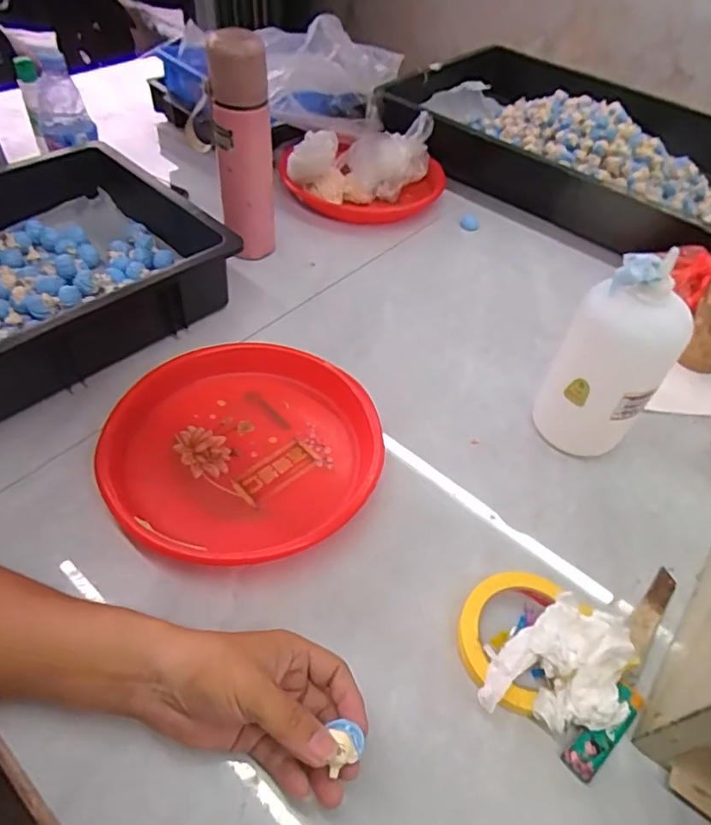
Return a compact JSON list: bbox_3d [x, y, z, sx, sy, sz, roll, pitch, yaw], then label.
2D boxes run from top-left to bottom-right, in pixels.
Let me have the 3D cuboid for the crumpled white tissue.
[{"bbox_3d":[0.151,0.186,0.419,0.103,0.046,0.092,14,50,6],"label":"crumpled white tissue"}]

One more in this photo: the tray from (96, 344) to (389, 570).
[{"bbox_3d":[-0.105,0.031,0.538,0.244,0.039,0.247,3,49,-3],"label":"tray"}]

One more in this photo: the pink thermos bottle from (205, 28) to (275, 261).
[{"bbox_3d":[-0.133,-0.302,0.673,0.067,0.260,0.053,0,49,-6],"label":"pink thermos bottle"}]

